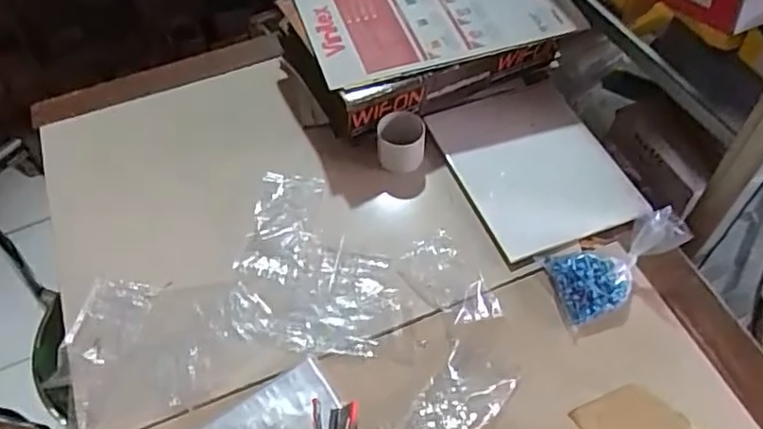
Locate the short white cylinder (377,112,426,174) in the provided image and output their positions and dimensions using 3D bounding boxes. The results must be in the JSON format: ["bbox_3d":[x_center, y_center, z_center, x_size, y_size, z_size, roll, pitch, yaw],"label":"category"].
[{"bbox_3d":[0.024,-0.094,0.784,0.058,0.052,0.057,-4,55,0],"label":"short white cylinder"}]

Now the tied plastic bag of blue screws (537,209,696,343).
[{"bbox_3d":[0.253,0.048,0.676,0.159,0.029,0.086,-34,57,7],"label":"tied plastic bag of blue screws"}]

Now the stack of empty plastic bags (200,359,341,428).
[{"bbox_3d":[-0.116,0.215,0.614,0.150,0.009,0.081,-30,59,-17],"label":"stack of empty plastic bags"}]

